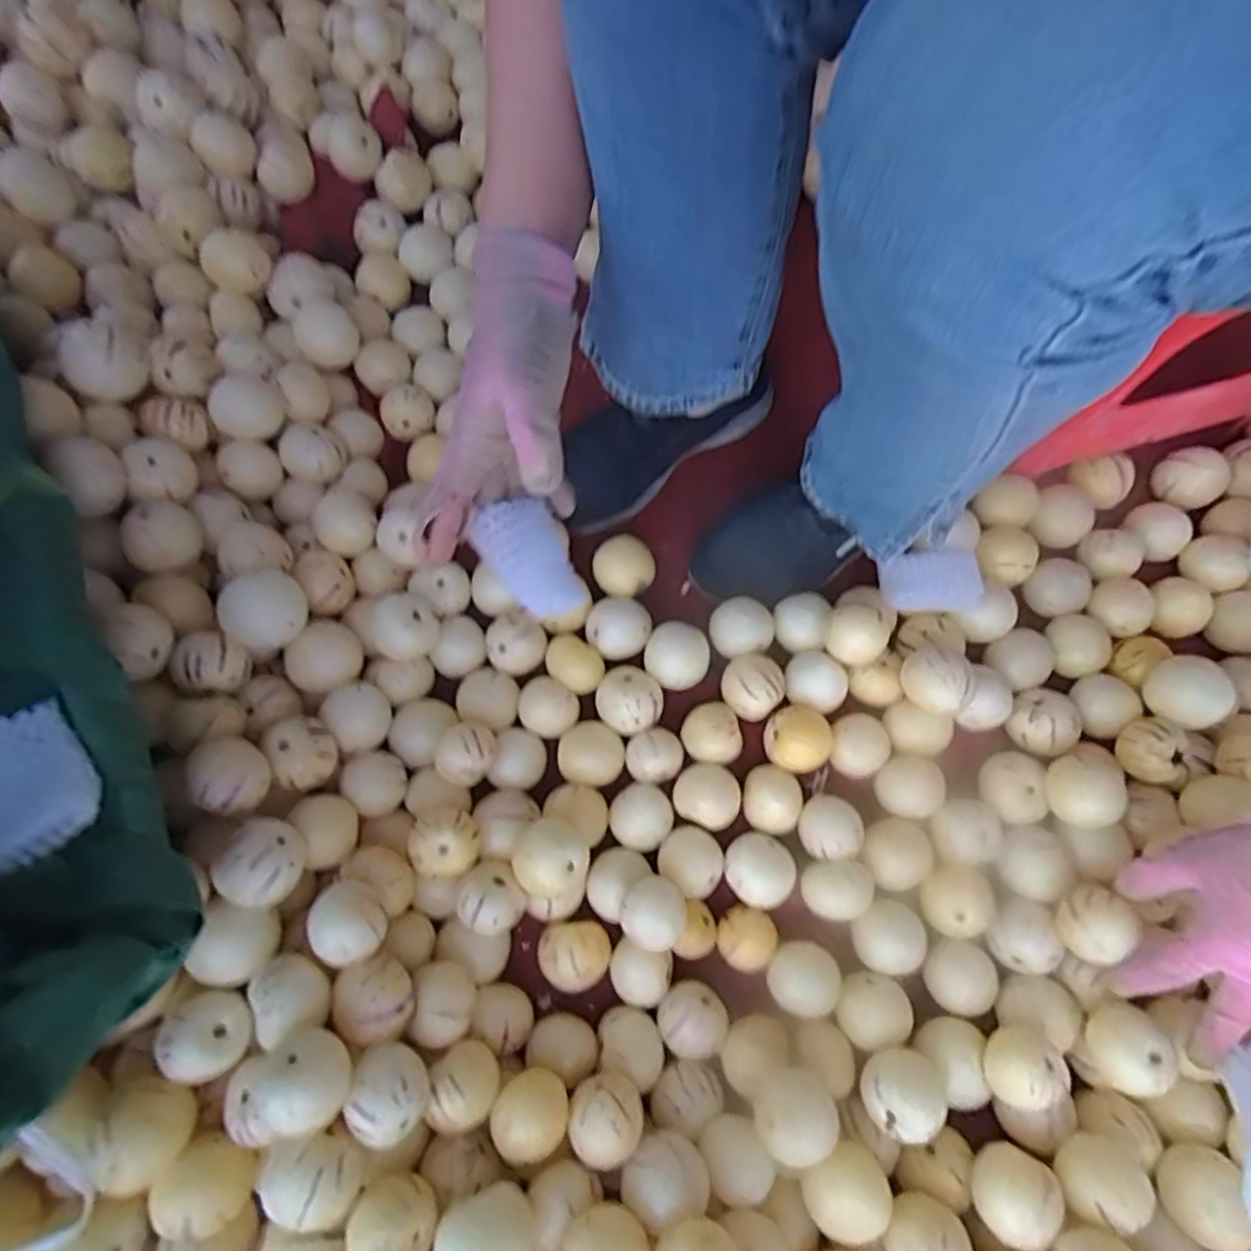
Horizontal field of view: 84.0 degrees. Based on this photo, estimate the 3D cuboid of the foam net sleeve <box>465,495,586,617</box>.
[{"bbox_3d":[-0.058,-0.039,0.411,0.047,0.028,0.071,-34,103,-26],"label":"foam net sleeve"}]

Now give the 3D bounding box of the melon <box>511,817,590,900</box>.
[{"bbox_3d":[-0.051,0.160,0.481,0.050,0.054,0.051,0,76,1],"label":"melon"}]

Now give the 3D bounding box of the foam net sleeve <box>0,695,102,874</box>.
[{"bbox_3d":[-0.299,0.080,0.332,0.064,0.033,0.068,-33,78,-7],"label":"foam net sleeve"}]

